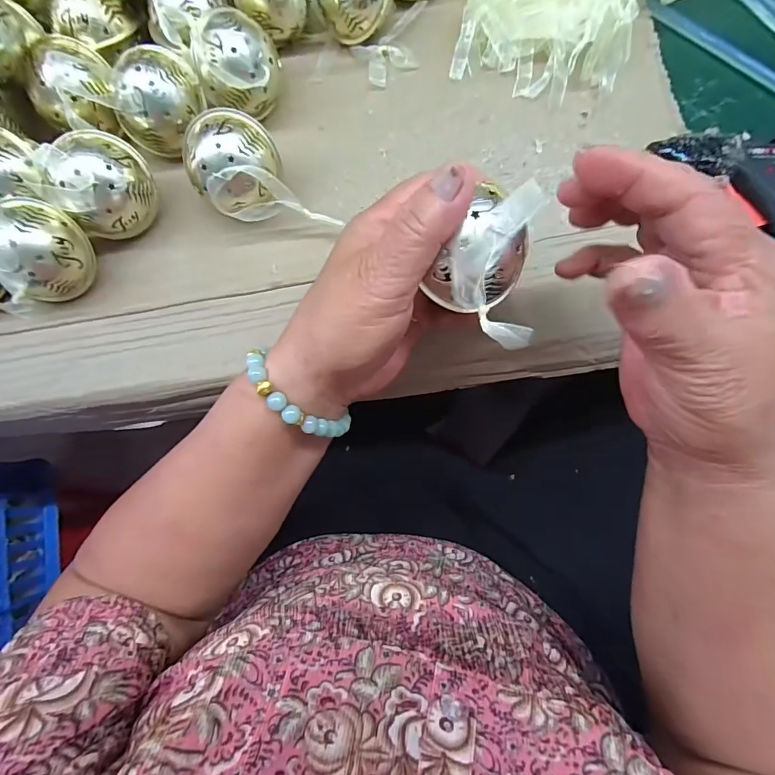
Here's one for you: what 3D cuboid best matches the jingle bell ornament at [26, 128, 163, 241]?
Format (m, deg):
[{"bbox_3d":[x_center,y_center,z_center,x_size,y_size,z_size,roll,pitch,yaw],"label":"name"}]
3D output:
[{"bbox_3d":[-0.186,-0.133,0.276,0.054,0.048,0.056,0,77,1],"label":"jingle bell ornament"}]

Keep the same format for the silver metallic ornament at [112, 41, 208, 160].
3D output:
[{"bbox_3d":[-0.149,-0.190,0.282,0.043,0.041,0.053,13,78,4],"label":"silver metallic ornament"}]

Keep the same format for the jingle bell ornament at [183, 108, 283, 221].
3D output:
[{"bbox_3d":[-0.098,-0.139,0.277,0.055,0.052,0.055,-7,77,0],"label":"jingle bell ornament"}]

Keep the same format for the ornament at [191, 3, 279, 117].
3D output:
[{"bbox_3d":[-0.099,-0.218,0.286,0.047,0.042,0.051,0,77,1],"label":"ornament"}]

